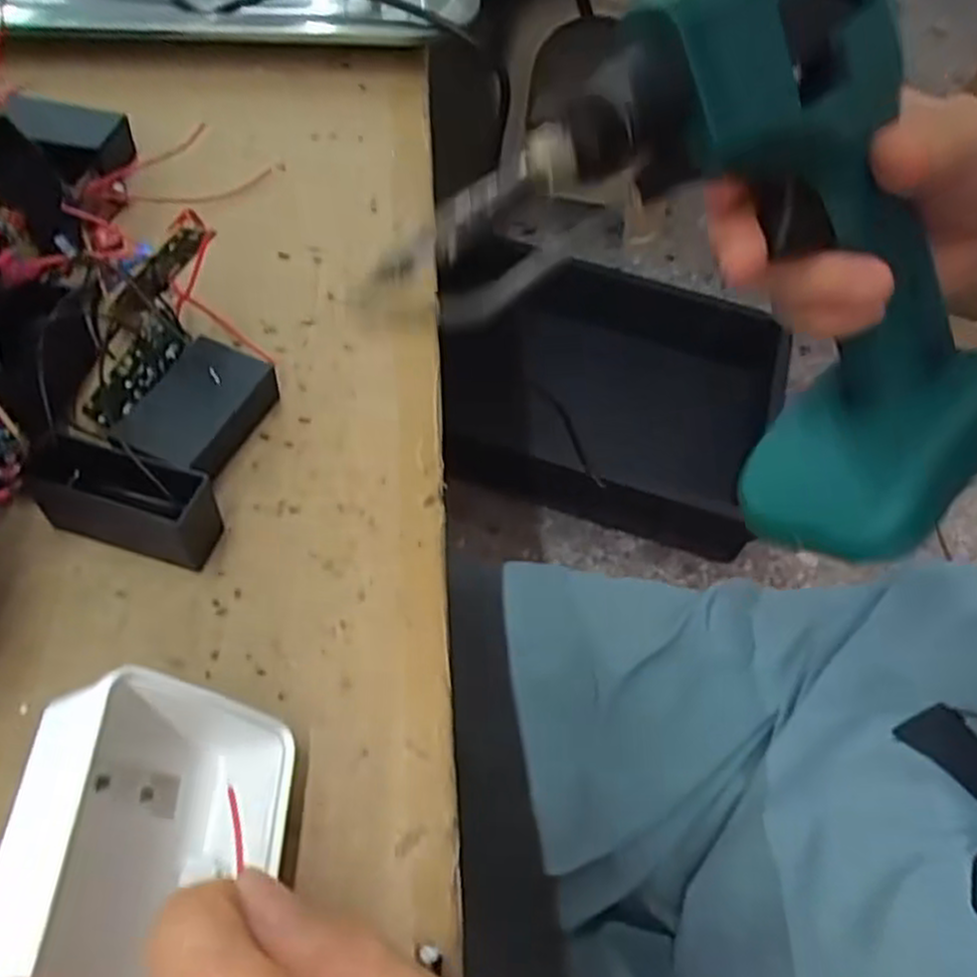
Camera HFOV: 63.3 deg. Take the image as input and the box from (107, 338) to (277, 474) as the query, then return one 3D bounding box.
[{"bbox_3d":[-0.097,-0.027,0.259,0.038,0.019,0.043,26,59,12],"label":"box"}]

